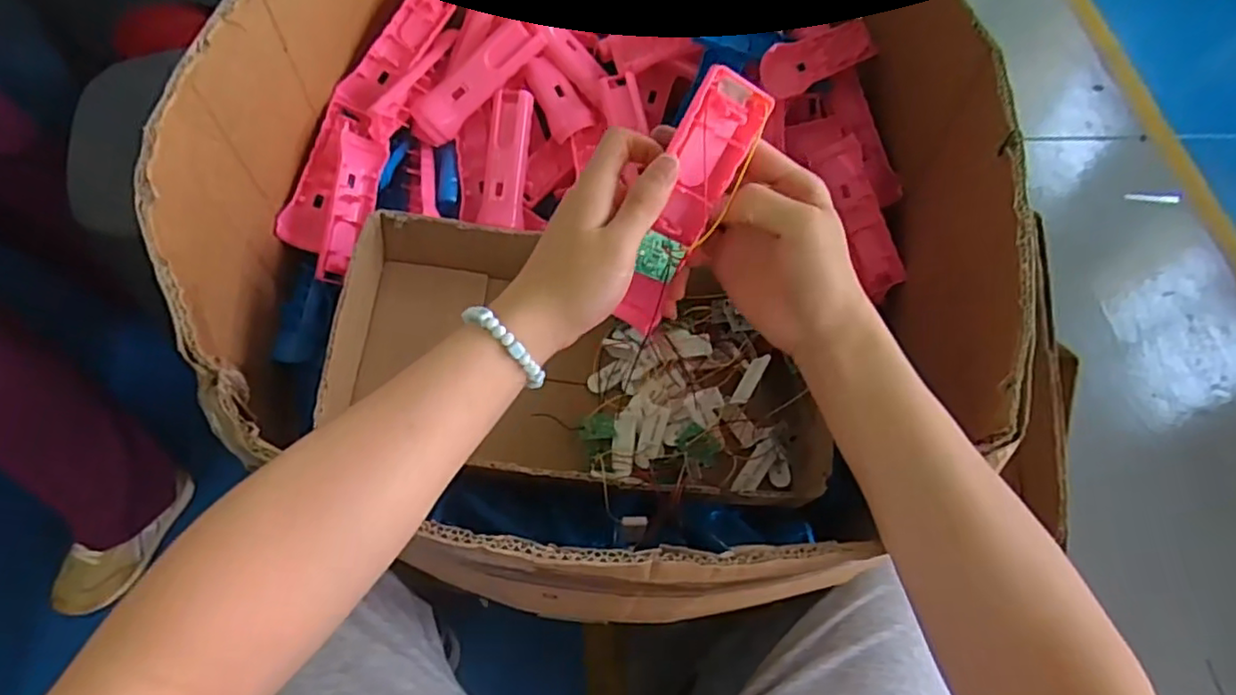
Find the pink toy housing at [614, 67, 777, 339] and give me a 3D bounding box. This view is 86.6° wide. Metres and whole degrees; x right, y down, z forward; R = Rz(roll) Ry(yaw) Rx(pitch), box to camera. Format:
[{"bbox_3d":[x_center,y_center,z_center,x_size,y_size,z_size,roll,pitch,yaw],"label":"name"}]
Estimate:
[{"bbox_3d":[0.041,-0.080,0.382,0.038,0.028,0.152,27,106,11],"label":"pink toy housing"}]

